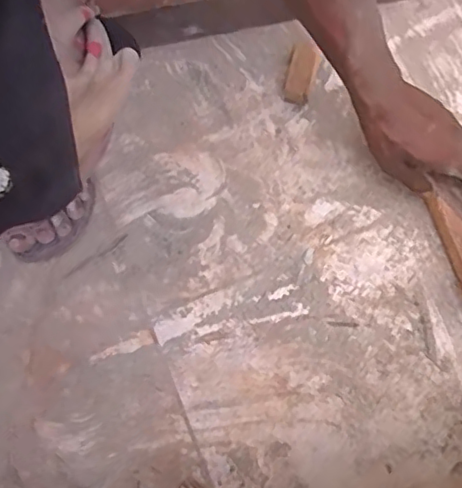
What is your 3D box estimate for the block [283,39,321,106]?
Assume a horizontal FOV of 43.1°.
[{"bbox_3d":[0.083,-0.202,0.690,0.033,0.010,0.076,12,77,4],"label":"block"}]

